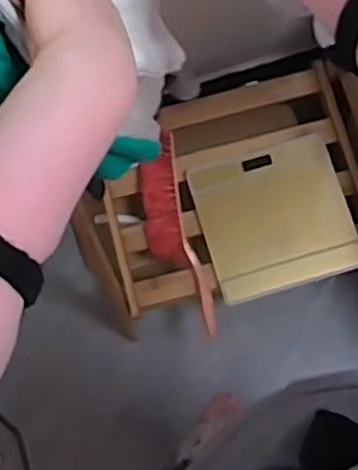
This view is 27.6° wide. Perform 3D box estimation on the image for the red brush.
[{"bbox_3d":[-0.019,-0.028,1.428,0.097,0.044,0.383,-13,76,-3],"label":"red brush"}]

